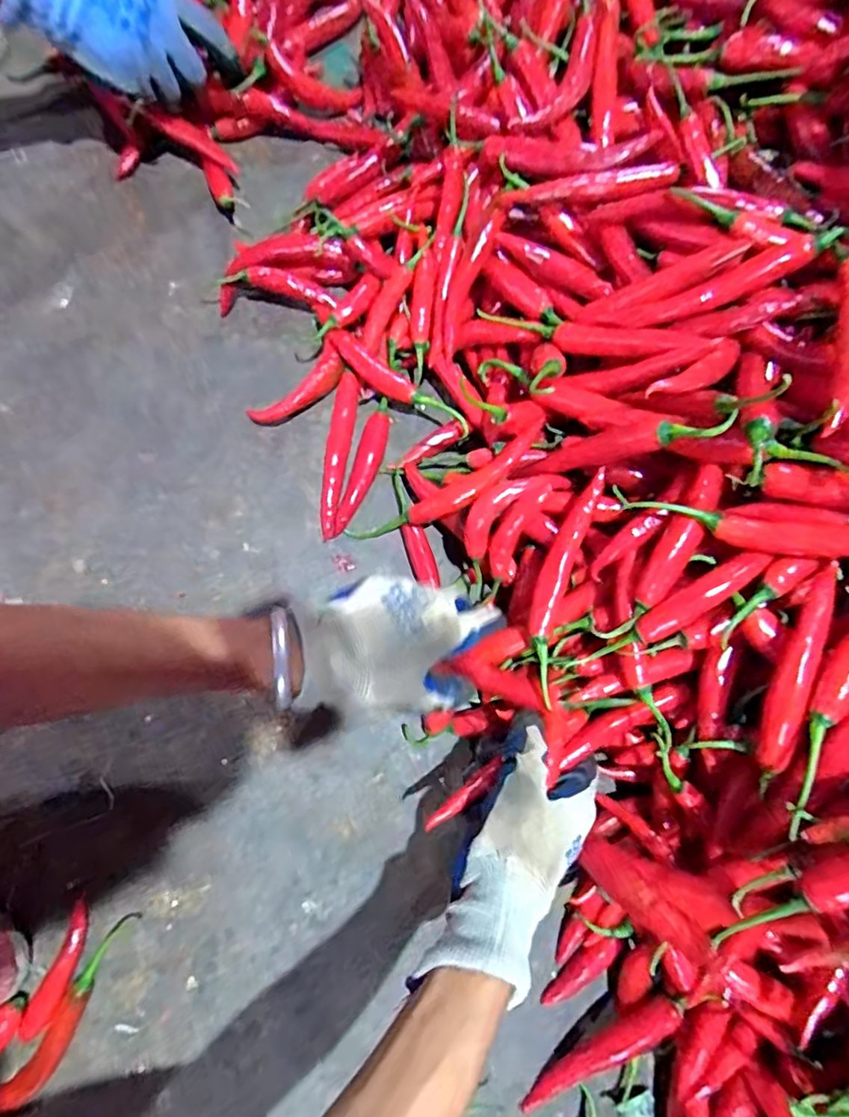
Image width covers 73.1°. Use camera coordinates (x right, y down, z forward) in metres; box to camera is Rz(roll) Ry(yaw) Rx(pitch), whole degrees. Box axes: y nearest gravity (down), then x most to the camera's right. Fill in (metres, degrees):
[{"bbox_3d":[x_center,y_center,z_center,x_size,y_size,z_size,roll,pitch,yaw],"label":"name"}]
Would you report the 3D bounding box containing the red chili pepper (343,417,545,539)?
[{"bbox_3d":[0.016,-0.046,0.427,0.167,0.027,0.030,-28,80,21],"label":"red chili pepper"}]

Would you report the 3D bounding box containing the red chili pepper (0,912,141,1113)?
[{"bbox_3d":[-0.235,0.303,0.380,0.026,0.013,0.132,37,80,5],"label":"red chili pepper"}]

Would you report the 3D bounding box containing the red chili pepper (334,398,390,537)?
[{"bbox_3d":[-0.047,-0.073,0.460,0.020,0.012,0.112,15,79,0],"label":"red chili pepper"}]

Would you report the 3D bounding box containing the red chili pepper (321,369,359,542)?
[{"bbox_3d":[-0.070,-0.083,0.462,0.020,0.012,0.134,7,79,-1],"label":"red chili pepper"}]

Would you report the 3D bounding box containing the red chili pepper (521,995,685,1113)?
[{"bbox_3d":[0.116,0.330,0.380,0.126,0.018,0.016,-40,82,10],"label":"red chili pepper"}]

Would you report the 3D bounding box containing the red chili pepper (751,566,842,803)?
[{"bbox_3d":[0.198,0.064,0.308,0.019,0.019,0.124,16,92,2],"label":"red chili pepper"}]

